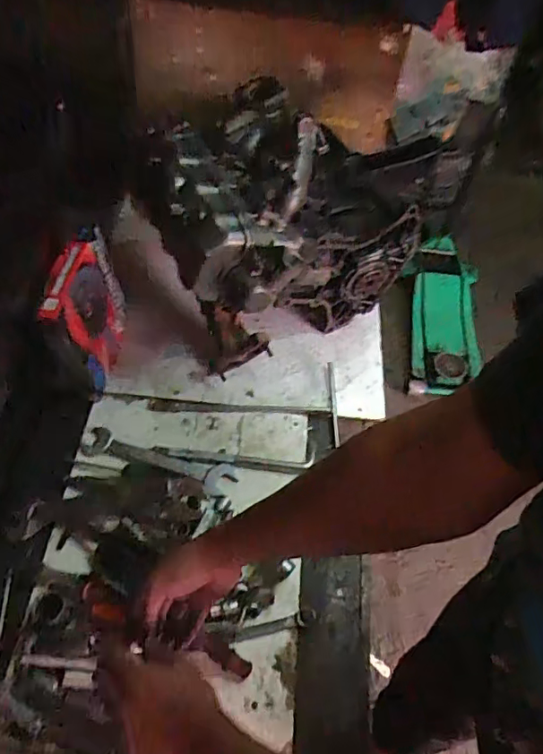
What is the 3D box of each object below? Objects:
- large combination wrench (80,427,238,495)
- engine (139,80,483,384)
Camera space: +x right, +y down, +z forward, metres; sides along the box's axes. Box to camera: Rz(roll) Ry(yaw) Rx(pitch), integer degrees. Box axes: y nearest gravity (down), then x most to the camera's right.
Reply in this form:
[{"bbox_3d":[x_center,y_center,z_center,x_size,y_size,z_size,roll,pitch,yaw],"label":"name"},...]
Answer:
[{"bbox_3d":[-0.177,0.134,0.858,0.245,0.017,0.052,14,54,6],"label":"large combination wrench"},{"bbox_3d":[0.036,-0.274,0.983,0.520,0.361,0.353,-29,61,-22],"label":"engine"}]

